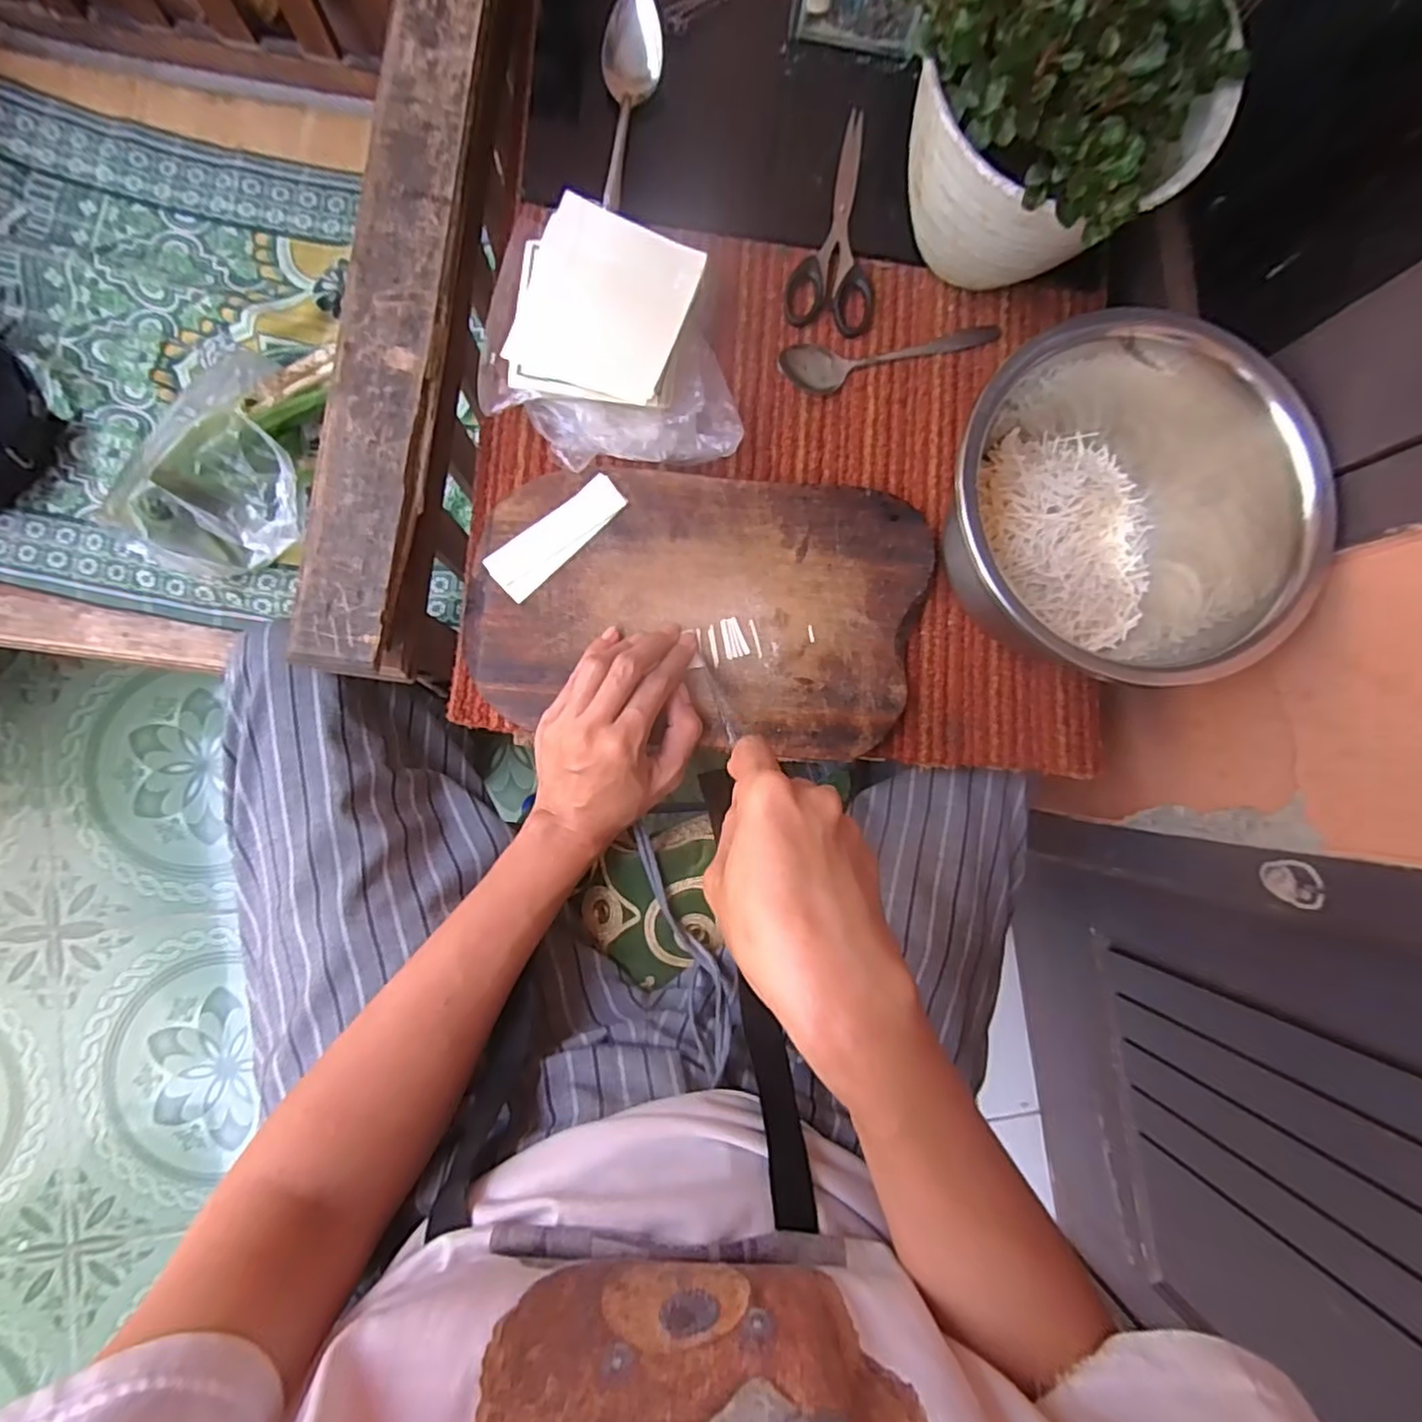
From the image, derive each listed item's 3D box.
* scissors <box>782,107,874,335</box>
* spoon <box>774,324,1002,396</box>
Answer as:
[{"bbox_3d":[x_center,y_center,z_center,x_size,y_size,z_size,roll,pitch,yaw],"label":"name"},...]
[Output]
[{"bbox_3d":[0.092,-0.354,0.485,0.063,0.021,0.148,5,85,-5],"label":"scissors"},{"bbox_3d":[0.131,-0.253,0.479,0.167,0.012,0.034,-11,87,-6],"label":"spoon"}]

